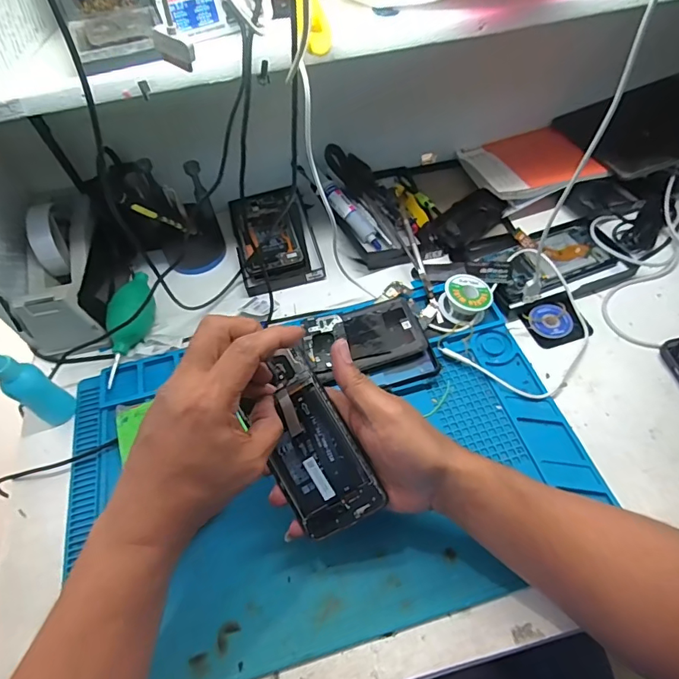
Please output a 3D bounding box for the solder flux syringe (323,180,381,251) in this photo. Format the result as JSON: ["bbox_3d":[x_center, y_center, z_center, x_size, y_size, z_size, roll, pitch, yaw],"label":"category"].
[{"bbox_3d":[0.014,-0.160,0.583,0.027,0.020,0.118,-33,77,-18],"label":"solder flux syringe"}]

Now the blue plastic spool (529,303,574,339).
[{"bbox_3d":[0.238,-0.022,0.515,0.045,0.006,0.044,-2,55,3],"label":"blue plastic spool"}]

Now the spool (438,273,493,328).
[{"bbox_3d":[0.143,-0.046,0.519,0.051,0.026,0.055,-2,55,3],"label":"spool"}]

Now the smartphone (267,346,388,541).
[{"bbox_3d":[-0.027,0.086,0.374,0.072,0.004,0.142,-32,81,12],"label":"smartphone"}]

